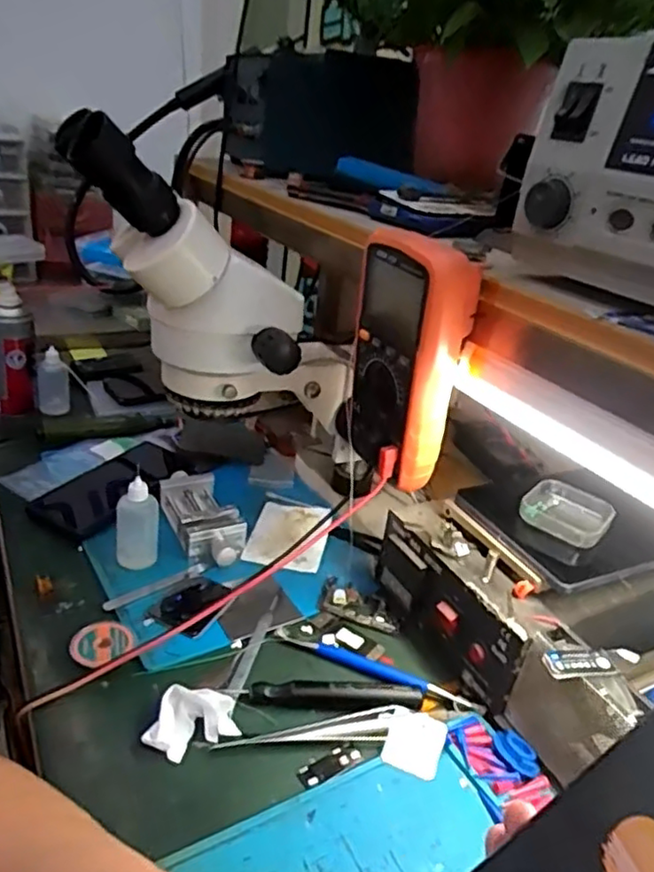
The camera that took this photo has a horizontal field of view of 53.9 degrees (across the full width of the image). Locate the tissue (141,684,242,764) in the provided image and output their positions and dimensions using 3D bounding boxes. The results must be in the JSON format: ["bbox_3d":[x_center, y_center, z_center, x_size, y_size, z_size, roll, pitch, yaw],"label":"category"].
[{"bbox_3d":[-0.091,0.189,0.427,0.053,0.025,0.047,19,28,22],"label":"tissue"}]

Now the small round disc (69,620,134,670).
[{"bbox_3d":[-0.168,0.157,0.480,0.039,0.011,0.045,15,27,15],"label":"small round disc"}]

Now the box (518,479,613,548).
[{"bbox_3d":[0.197,0.062,0.523,0.064,0.019,0.066,24,30,30],"label":"box"}]

